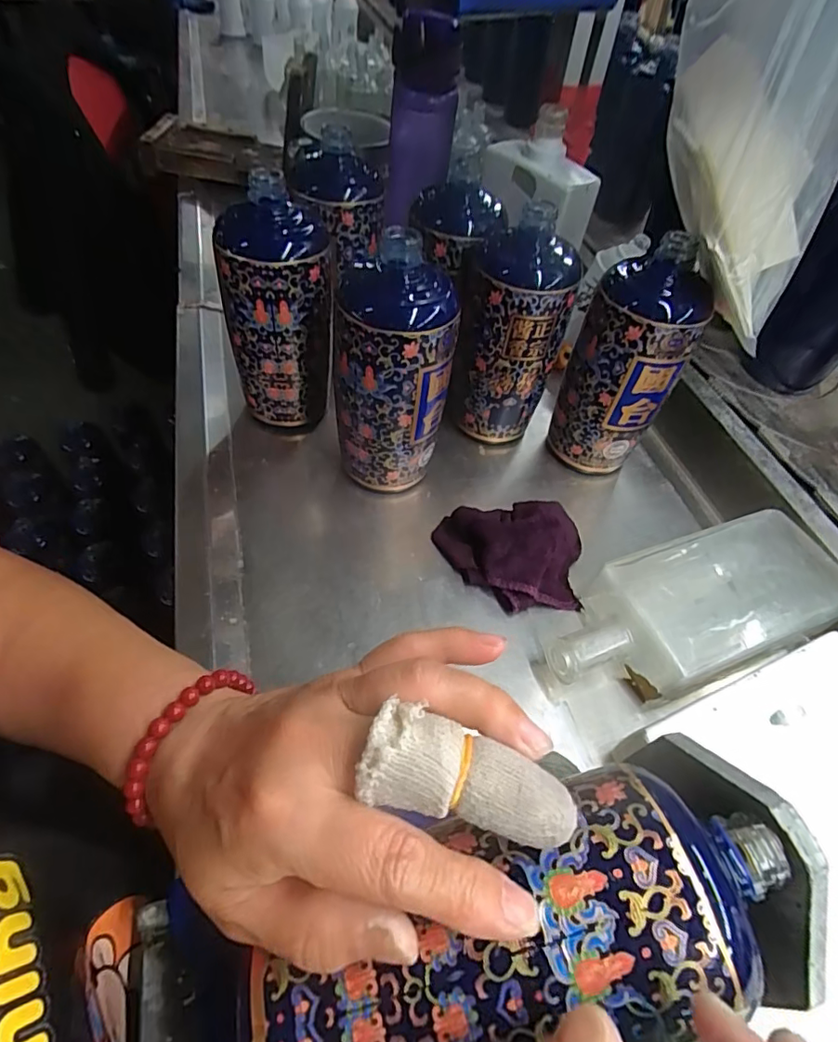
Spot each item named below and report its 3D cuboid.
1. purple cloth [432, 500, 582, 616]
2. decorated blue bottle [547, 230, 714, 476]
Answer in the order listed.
[{"bbox_3d":[0.069,0.026,0.393,0.106,0.053,0.073,3,53,-3],"label":"purple cloth"},{"bbox_3d":[0.159,-0.113,0.429,0.079,0.186,0.063,29,56,16],"label":"decorated blue bottle"}]

